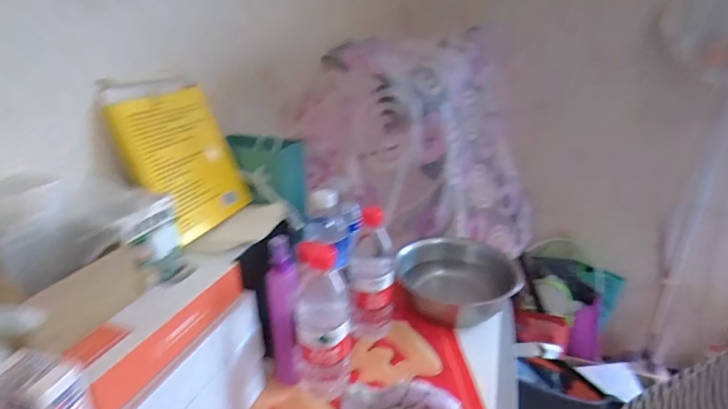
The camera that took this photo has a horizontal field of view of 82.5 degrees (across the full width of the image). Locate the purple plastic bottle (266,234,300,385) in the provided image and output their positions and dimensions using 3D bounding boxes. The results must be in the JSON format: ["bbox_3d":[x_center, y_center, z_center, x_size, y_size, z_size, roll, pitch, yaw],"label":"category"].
[{"bbox_3d":[-0.099,0.142,0.527,0.039,0.210,0.032,-9,25,-19],"label":"purple plastic bottle"}]

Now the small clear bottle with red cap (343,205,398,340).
[{"bbox_3d":[0.012,0.104,0.619,0.069,0.202,0.061,-2,24,-3],"label":"small clear bottle with red cap"}]

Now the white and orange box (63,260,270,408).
[{"bbox_3d":[-0.190,0.189,0.441,0.073,0.194,0.198,7,25,16],"label":"white and orange box"}]

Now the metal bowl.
[{"bbox_3d":[0.156,0.129,0.711,0.188,0.065,0.188,-1,24,0],"label":"metal bowl"}]

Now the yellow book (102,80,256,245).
[{"bbox_3d":[-0.232,-0.068,0.539,0.026,0.200,0.145,-13,17,28],"label":"yellow book"}]

